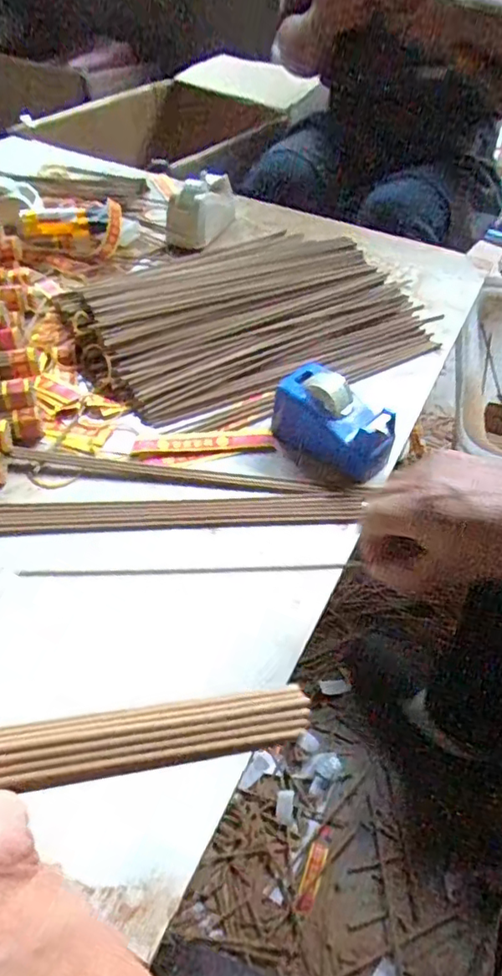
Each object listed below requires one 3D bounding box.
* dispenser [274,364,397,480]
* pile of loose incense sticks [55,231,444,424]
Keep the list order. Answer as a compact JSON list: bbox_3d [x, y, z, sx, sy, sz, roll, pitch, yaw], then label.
[{"bbox_3d":[0.068,-0.055,0.478,0.106,0.055,0.056,37,57,26],"label":"dispenser"},{"bbox_3d":[-0.005,-0.208,0.622,0.368,0.043,0.289,-20,53,-20],"label":"pile of loose incense sticks"}]

